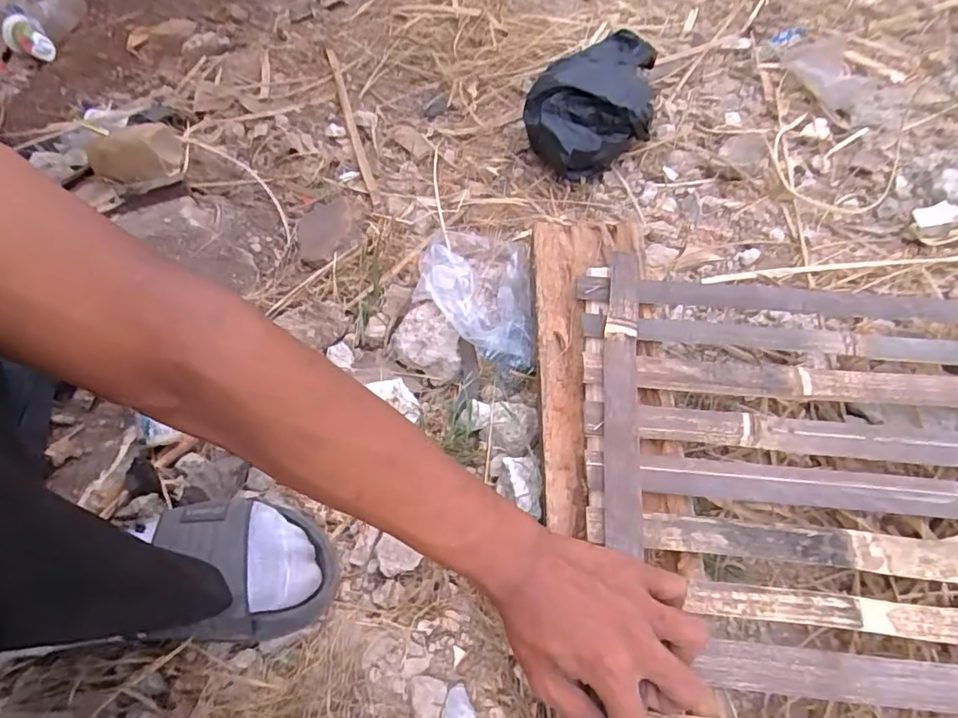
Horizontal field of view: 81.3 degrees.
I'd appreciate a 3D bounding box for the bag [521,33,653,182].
[{"bbox_3d":[0.148,-0.332,0.734,0.151,0.102,0.248,7,59,13],"label":"bag"}]

